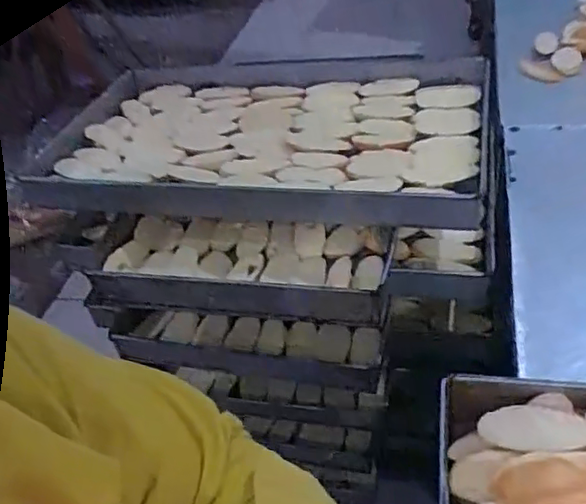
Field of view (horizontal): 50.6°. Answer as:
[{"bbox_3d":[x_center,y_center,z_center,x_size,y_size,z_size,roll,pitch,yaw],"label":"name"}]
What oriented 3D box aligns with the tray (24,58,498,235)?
[{"bbox_3d":[-0.045,-0.202,0.961,0.681,0.042,0.458,4,41,21],"label":"tray"}]

